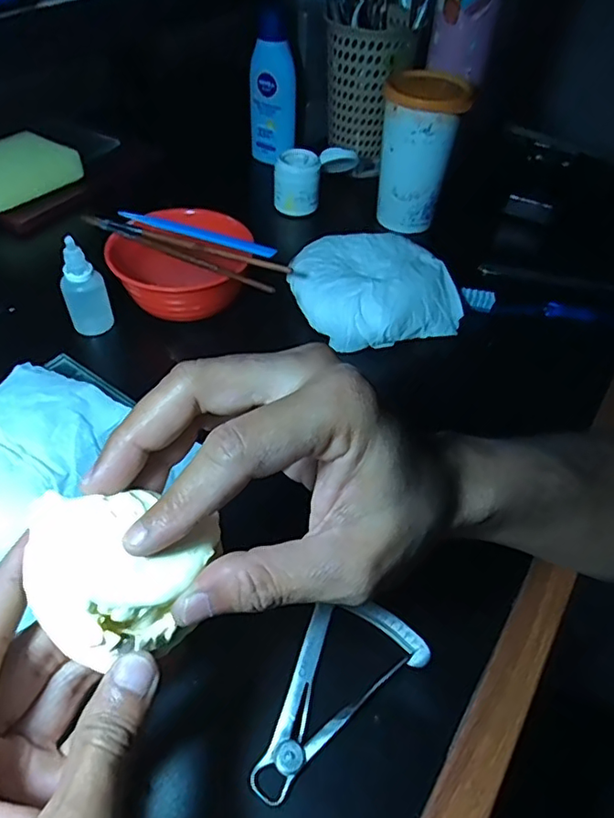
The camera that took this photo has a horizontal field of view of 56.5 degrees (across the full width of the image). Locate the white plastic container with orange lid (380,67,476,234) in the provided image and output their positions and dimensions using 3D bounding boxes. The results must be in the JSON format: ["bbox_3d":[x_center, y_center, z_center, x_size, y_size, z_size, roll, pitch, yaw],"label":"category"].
[{"bbox_3d":[0.104,-0.243,0.540,0.069,0.120,0.088,13,48,7],"label":"white plastic container with orange lid"}]

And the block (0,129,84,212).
[{"bbox_3d":[-0.285,-0.235,0.559,0.083,0.027,0.108,33,53,23],"label":"block"}]

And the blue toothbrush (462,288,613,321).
[{"bbox_3d":[0.224,-0.080,0.478,0.184,0.014,0.020,12,48,5],"label":"blue toothbrush"}]

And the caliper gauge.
[{"bbox_3d":[0.008,0.129,0.276,0.102,0.006,0.052,-31,60,-26],"label":"caliper gauge"}]

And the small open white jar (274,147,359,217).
[{"bbox_3d":[0.009,-0.228,0.570,0.080,0.056,0.037,-8,49,-12],"label":"small open white jar"}]

